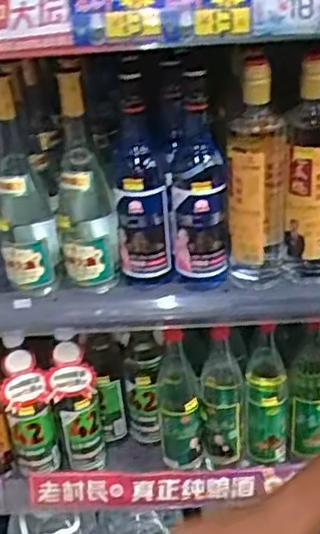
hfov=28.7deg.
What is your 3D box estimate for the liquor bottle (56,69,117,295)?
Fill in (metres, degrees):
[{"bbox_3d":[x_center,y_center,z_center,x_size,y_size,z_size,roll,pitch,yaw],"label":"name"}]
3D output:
[{"bbox_3d":[-0.097,-0.100,0.748,0.069,0.262,0.079,-9,31,-7],"label":"liquor bottle"}]

